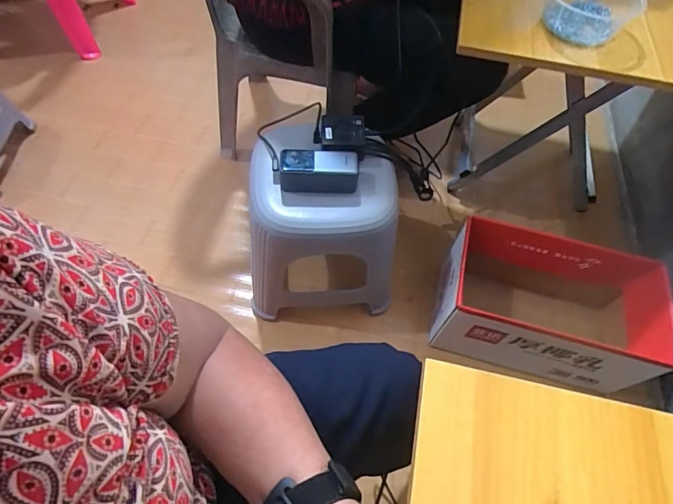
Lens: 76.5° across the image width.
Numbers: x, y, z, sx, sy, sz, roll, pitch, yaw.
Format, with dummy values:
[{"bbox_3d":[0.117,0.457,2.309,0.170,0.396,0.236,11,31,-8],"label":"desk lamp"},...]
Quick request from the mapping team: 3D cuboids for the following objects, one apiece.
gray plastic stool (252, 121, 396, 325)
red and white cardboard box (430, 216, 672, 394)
[{"bbox_3d":[-0.032,-0.060,0.845,0.262,0.288,0.269,-2,59,-5],"label":"gray plastic stool"},{"bbox_3d":[0.408,0.113,0.844,0.397,0.196,0.212,15,59,5],"label":"red and white cardboard box"}]

